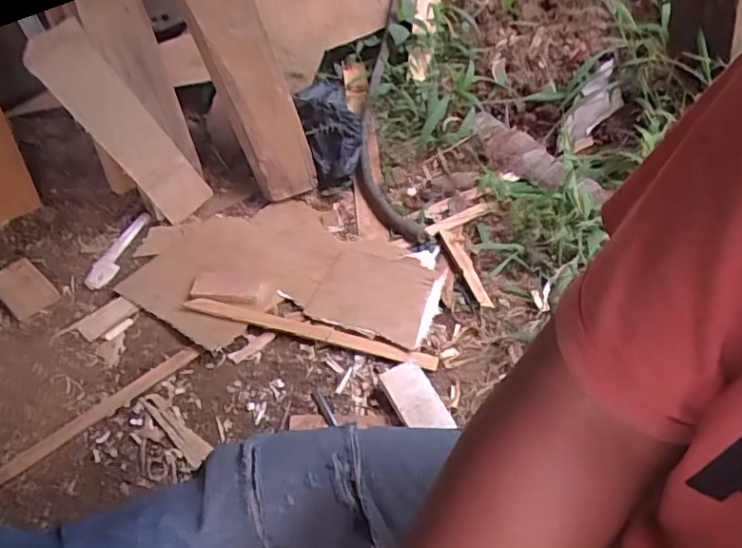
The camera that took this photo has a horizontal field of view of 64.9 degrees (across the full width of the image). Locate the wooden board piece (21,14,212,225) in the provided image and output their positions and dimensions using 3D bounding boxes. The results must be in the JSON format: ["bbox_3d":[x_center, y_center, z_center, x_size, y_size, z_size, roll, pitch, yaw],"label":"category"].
[{"bbox_3d":[-0.431,-0.252,1.026,0.108,0.371,0.022,-36,37,-2],"label":"wooden board piece"}]

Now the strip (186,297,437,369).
[{"bbox_3d":[-0.099,0.084,0.909,0.410,0.018,0.028,11,50,13],"label":"strip"}]

